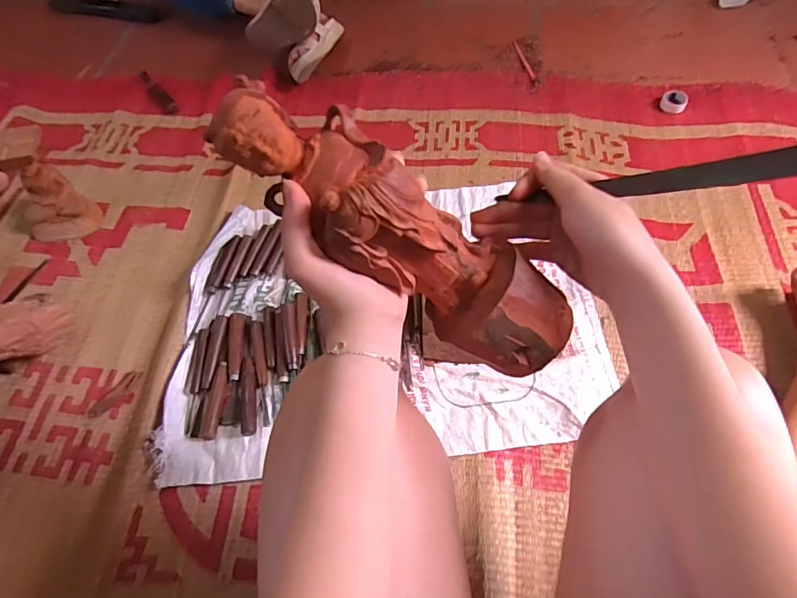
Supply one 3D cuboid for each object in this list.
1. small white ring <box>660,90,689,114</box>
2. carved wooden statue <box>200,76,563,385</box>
[{"bbox_3d":[0.554,-0.396,0.962,0.048,0.021,0.054,30,68,18],"label":"small white ring"},{"bbox_3d":[0.005,-0.041,0.314,0.259,0.055,0.070,36,66,-16],"label":"carved wooden statue"}]

